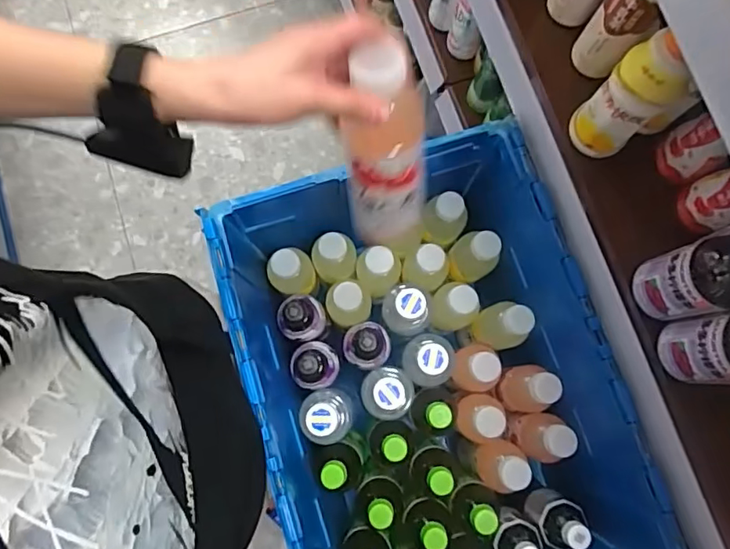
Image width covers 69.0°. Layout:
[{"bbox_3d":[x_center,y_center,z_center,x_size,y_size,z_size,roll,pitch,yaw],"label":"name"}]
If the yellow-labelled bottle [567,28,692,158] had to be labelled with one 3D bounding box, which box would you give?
[{"bbox_3d":[0.285,-0.188,0.564,0.072,0.160,0.070,0,79,0],"label":"yellow-labelled bottle"}]

